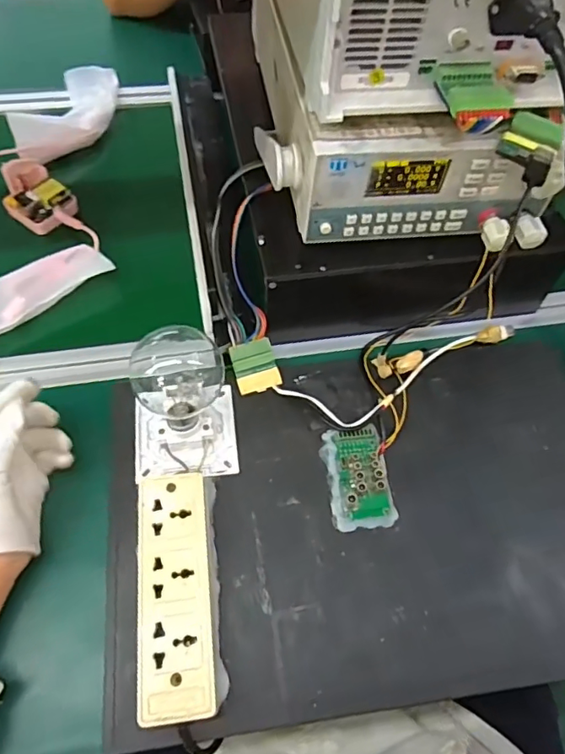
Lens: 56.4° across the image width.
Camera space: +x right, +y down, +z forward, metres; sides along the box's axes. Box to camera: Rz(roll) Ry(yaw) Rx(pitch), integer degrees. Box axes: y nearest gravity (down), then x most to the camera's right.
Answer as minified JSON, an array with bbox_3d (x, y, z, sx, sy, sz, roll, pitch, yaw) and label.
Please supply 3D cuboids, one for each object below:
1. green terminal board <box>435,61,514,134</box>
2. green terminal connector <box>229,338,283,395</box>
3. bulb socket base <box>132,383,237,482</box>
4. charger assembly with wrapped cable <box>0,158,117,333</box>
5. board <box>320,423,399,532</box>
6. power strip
[{"bbox_3d":[0.132,-0.197,0.372,0.042,0.023,0.048,-3,60,-4],"label":"green terminal board"},{"bbox_3d":[-0.026,-0.010,0.498,0.041,0.009,0.047,-15,94,-14],"label":"green terminal connector"},{"bbox_3d":[-0.085,0.047,0.461,0.088,0.032,0.077,-6,60,-6],"label":"bulb socket base"},{"bbox_3d":[-0.325,-0.120,0.550,0.259,0.040,0.192,-32,66,-19],"label":"charger assembly with wrapped cable"},{"bbox_3d":[0.066,0.084,0.453,0.053,0.018,0.087,-6,60,-6],"label":"board"},{"bbox_3d":[-0.078,0.158,0.395,0.057,0.030,0.167,-5,60,-5],"label":"power strip"}]

